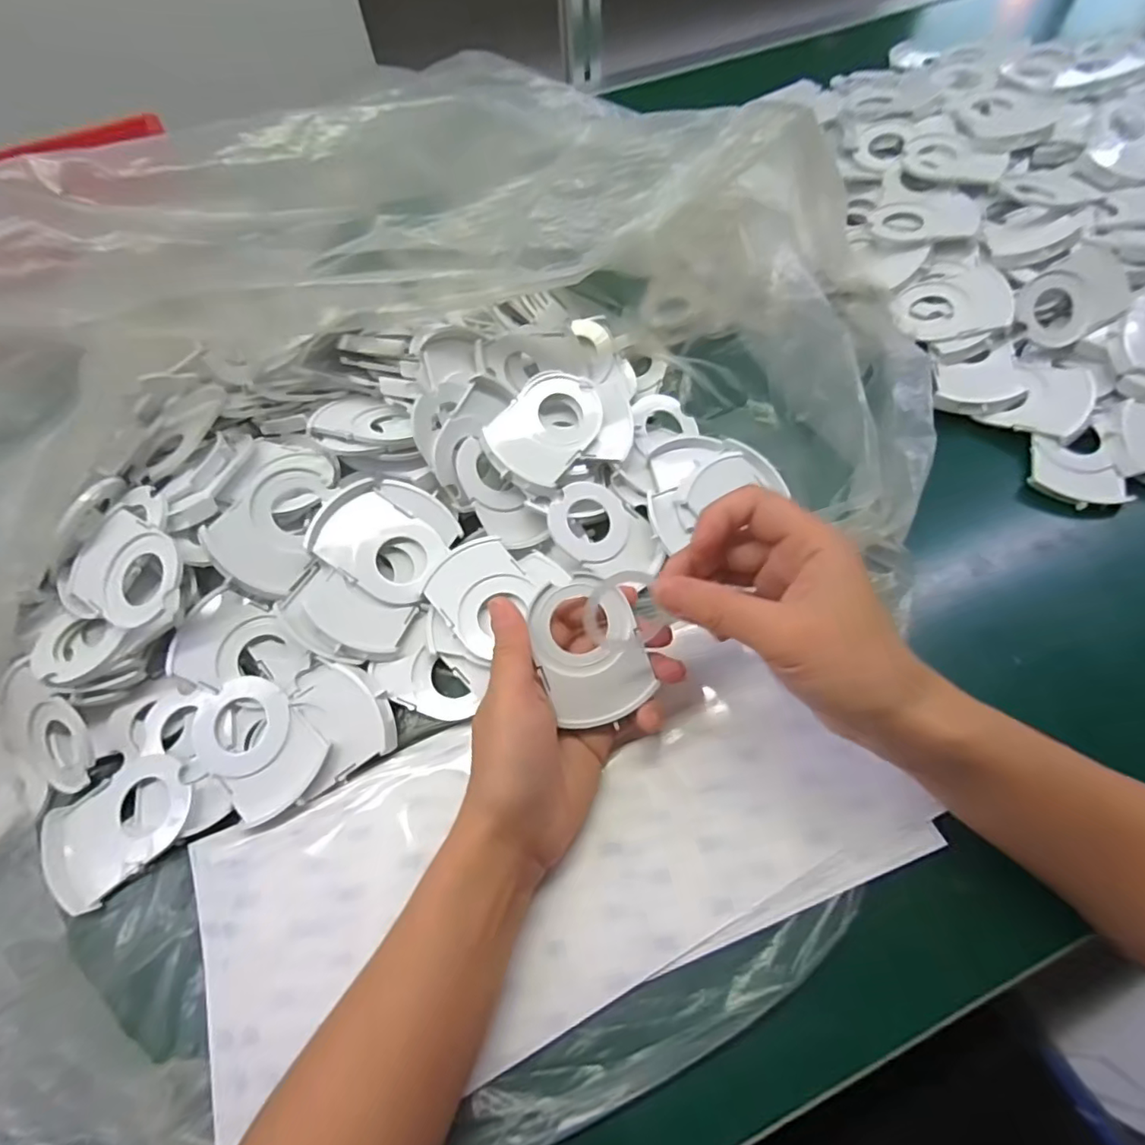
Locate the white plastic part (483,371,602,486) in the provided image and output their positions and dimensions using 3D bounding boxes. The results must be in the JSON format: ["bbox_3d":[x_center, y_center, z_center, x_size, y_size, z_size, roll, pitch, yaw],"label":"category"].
[{"bbox_3d":[-0.016,-0.093,0.368,0.055,0.008,0.076,41,78,4],"label":"white plastic part"}]

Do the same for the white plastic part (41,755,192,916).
[{"bbox_3d":[-0.245,0.135,0.311,0.078,0.010,0.056,-35,64,-15],"label":"white plastic part"}]

